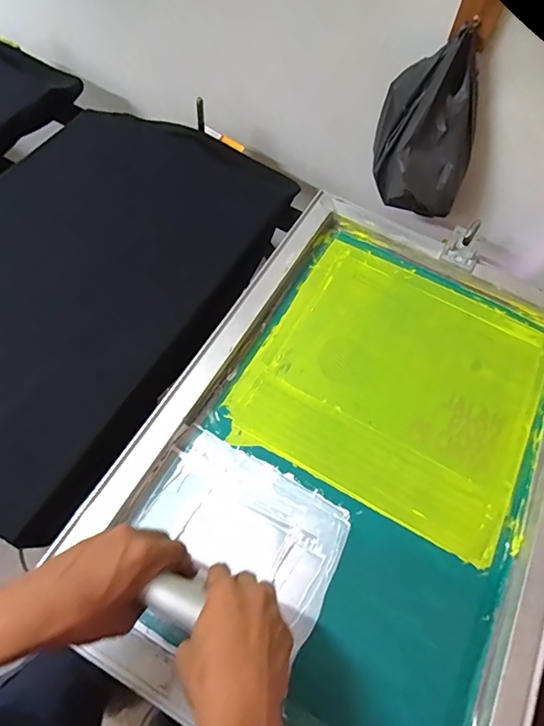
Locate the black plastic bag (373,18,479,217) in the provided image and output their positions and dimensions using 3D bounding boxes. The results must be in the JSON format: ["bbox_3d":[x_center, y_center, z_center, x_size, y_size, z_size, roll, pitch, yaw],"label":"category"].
[{"bbox_3d":[0.215,-0.313,0.656,0.146,0.225,0.090,23,64,6],"label":"black plastic bag"}]

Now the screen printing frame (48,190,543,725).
[{"bbox_3d":[0.123,0.089,0.551,0.465,0.036,0.651,28,63,11],"label":"screen printing frame"}]

